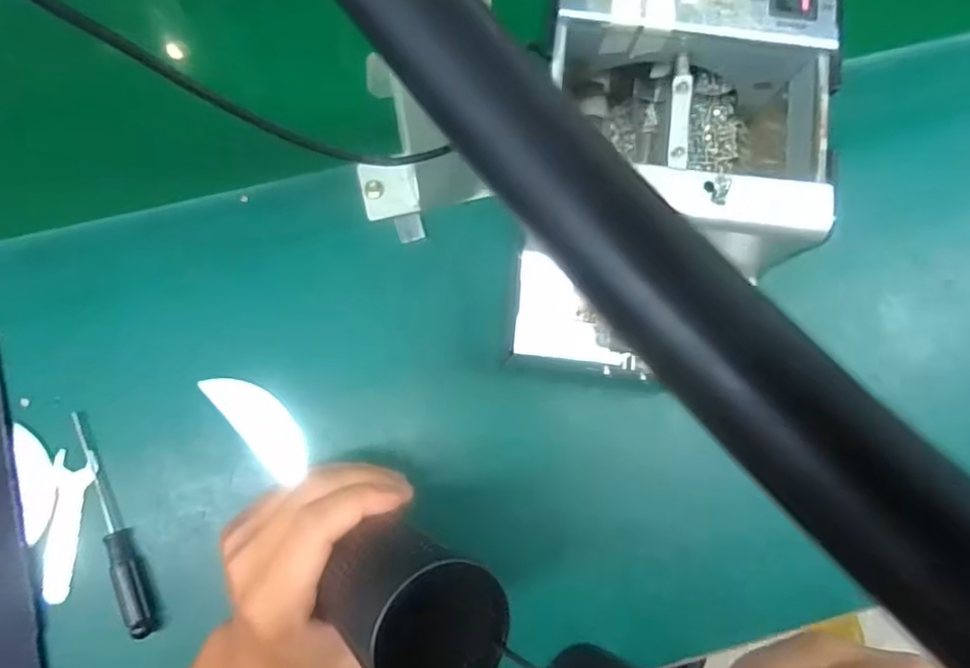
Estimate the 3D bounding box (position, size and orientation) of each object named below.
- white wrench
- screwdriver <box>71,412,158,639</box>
[{"bbox_3d":[-0.243,0.112,0.361,0.024,0.005,0.084,2,82,-4],"label":"white wrench"},{"bbox_3d":[-0.214,0.108,0.353,0.012,0.019,0.130,-25,84,-7],"label":"screwdriver"}]

